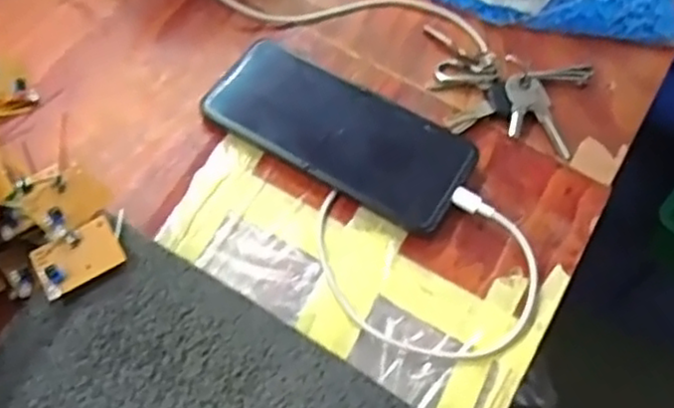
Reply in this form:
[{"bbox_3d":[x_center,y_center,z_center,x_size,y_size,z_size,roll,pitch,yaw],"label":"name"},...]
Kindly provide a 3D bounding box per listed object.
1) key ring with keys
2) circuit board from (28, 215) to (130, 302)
[{"bbox_3d":[0.111,-0.079,0.490,0.114,0.021,0.087,18,62,7],"label":"key ring with keys"},{"bbox_3d":[-0.139,0.028,0.383,0.044,0.007,0.031,-28,66,-17],"label":"circuit board"}]

